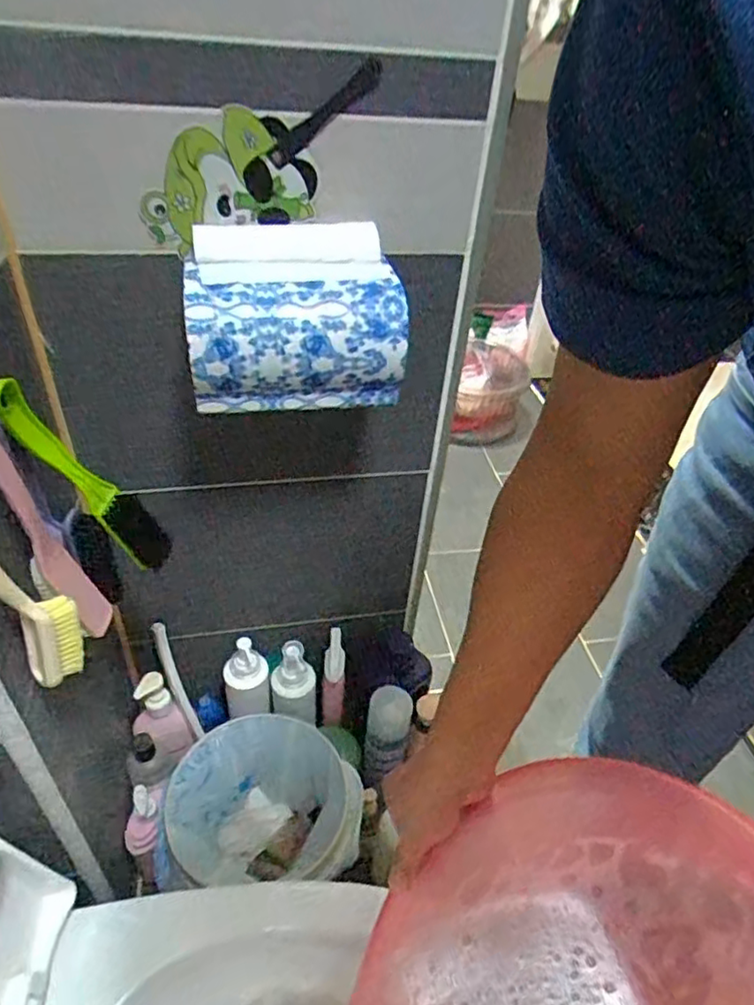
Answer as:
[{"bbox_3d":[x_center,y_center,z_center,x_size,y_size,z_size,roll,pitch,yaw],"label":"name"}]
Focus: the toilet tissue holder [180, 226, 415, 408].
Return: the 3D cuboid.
[{"bbox_3d":[-0.079,-0.178,0.613,0.201,0.138,0.125,-4,41,-12],"label":"toilet tissue holder"}]

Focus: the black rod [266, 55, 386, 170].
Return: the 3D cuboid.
[{"bbox_3d":[-0.046,-0.344,0.555,0.122,0.020,0.010,-35,42,12],"label":"black rod"}]

